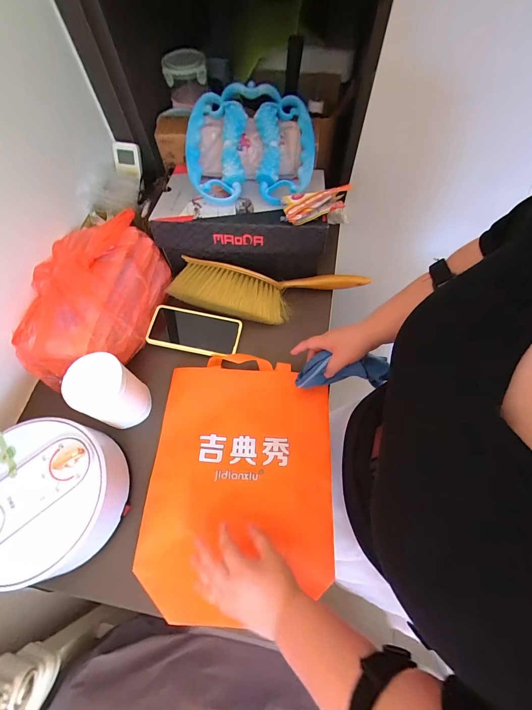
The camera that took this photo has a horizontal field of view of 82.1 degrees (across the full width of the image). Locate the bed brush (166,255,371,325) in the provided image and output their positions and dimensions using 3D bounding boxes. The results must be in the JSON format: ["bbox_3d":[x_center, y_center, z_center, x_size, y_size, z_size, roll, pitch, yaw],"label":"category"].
[{"bbox_3d":[0.008,-0.124,0.600,0.372,0.056,0.108,2,65,2],"label":"bed brush"}]

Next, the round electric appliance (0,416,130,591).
[{"bbox_3d":[-0.303,0.196,0.428,0.177,0.087,0.189,0,65,1],"label":"round electric appliance"}]

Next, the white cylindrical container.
[{"bbox_3d":[-0.238,0.059,0.474,0.083,0.109,0.085,0,65,1],"label":"white cylindrical container"}]

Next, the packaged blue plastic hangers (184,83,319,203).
[{"bbox_3d":[-0.028,-0.387,0.582,0.233,0.078,0.228,-2,86,-2],"label":"packaged blue plastic hangers"}]

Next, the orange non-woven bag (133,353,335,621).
[{"bbox_3d":[-0.036,0.180,0.476,0.271,0.025,0.365,3,65,2],"label":"orange non-woven bag"}]

